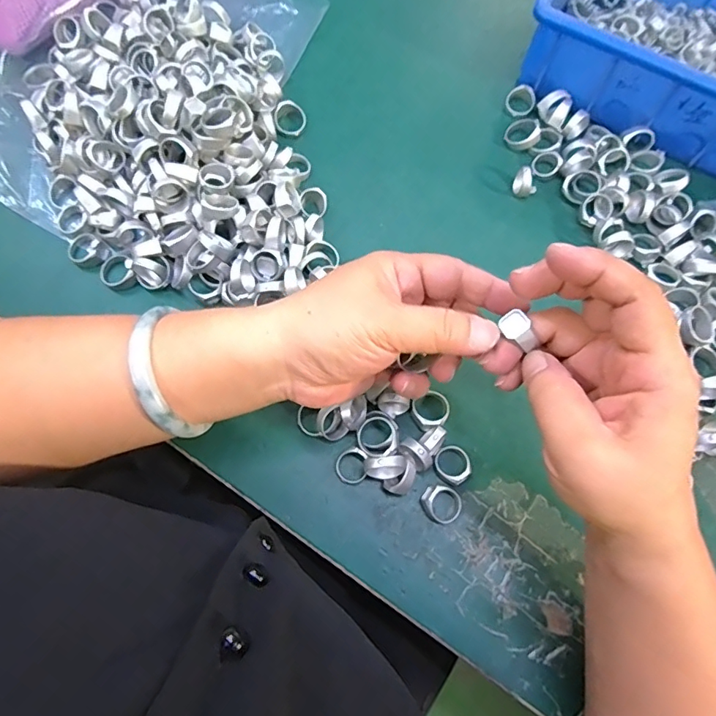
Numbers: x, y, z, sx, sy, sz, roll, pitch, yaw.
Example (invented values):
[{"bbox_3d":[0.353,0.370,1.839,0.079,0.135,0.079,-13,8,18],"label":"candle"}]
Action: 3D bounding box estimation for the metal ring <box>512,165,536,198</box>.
[{"bbox_3d":[0.128,-0.136,0.377,0.012,0.021,0.019,-36,77,-14],"label":"metal ring"}]

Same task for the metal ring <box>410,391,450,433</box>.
[{"bbox_3d":[0.048,0.033,0.317,0.024,0.011,0.028,11,54,14],"label":"metal ring"}]

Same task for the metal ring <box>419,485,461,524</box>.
[{"bbox_3d":[0.052,0.091,0.299,0.024,0.011,0.022,1,72,-3],"label":"metal ring"}]

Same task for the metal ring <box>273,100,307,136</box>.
[{"bbox_3d":[-0.055,-0.194,0.392,0.025,0.013,0.026,1,72,-3],"label":"metal ring"}]

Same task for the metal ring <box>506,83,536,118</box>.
[{"bbox_3d":[0.137,-0.216,0.408,0.024,0.013,0.027,24,75,6],"label":"metal ring"}]

